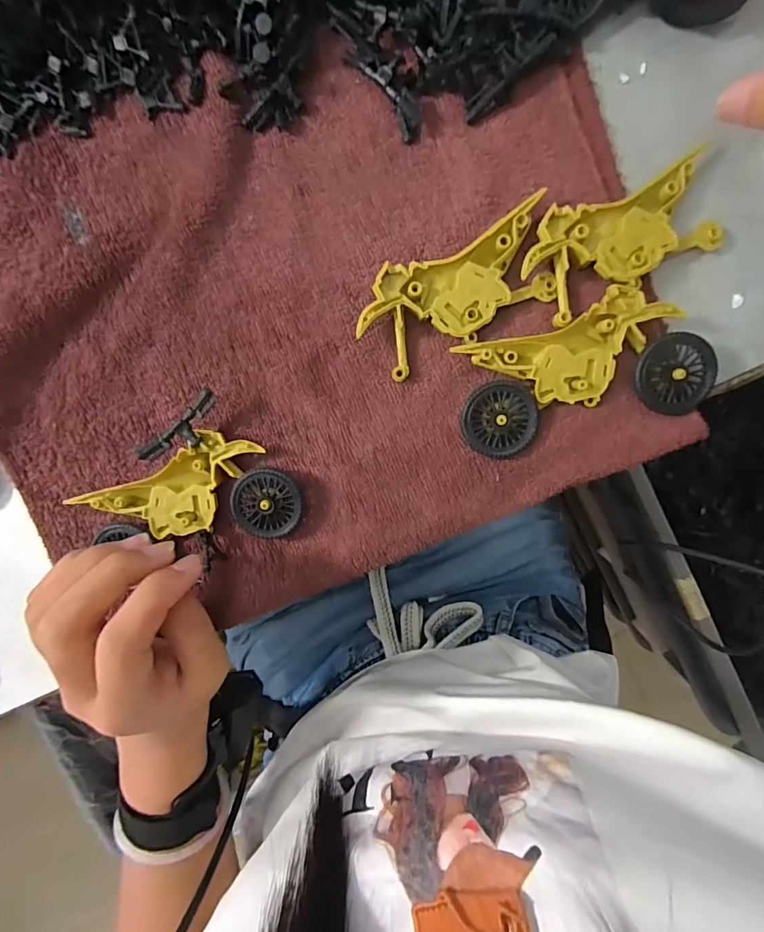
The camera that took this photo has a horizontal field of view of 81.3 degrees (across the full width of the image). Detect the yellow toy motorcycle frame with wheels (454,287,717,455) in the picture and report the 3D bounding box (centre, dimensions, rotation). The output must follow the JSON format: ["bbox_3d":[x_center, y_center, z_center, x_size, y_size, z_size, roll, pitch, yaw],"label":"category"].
[{"bbox_3d":[0.098,-0.047,0.222,0.118,0.013,0.062,-14,97,2],"label":"yellow toy motorcycle frame with wheels"}]

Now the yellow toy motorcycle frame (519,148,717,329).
[{"bbox_3d":[0.114,-0.110,0.216,0.095,0.015,0.048,-27,96,4],"label":"yellow toy motorcycle frame"}]

